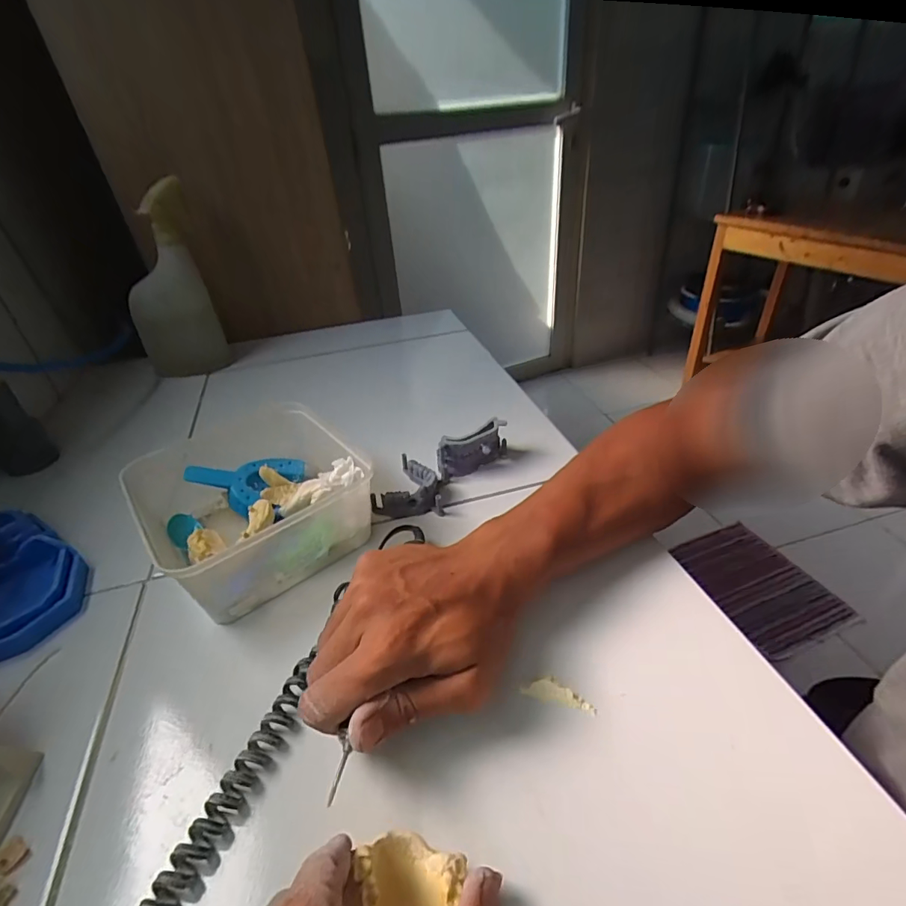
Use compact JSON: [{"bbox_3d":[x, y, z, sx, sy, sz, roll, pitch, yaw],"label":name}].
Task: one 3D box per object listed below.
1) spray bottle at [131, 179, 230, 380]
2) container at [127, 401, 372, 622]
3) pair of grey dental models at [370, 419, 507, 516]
[{"bbox_3d":[-0.394,-0.227,0.669,0.104,0.245,0.058,-28,41,-29],"label":"spray bottle"},{"bbox_3d":[-0.171,0.039,0.415,0.159,0.071,0.175,-28,41,-29],"label":"container"},{"bbox_3d":[-0.014,0.007,0.467,0.067,0.045,0.142,21,43,32],"label":"pair of grey dental models"}]

